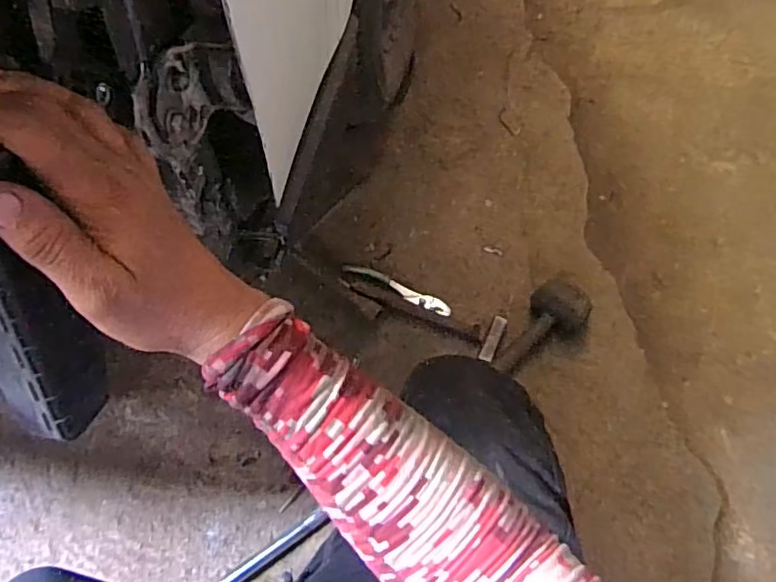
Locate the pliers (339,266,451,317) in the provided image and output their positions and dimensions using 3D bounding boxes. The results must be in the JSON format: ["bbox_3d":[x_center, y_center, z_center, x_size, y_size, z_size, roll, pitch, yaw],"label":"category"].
[{"bbox_3d":[0.012,0.004,1.006,0.191,0.017,0.055,20,63,10],"label":"pliers"}]

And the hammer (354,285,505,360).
[{"bbox_3d":[0.066,0.032,0.988,0.253,0.022,0.070,25,64,12],"label":"hammer"}]

